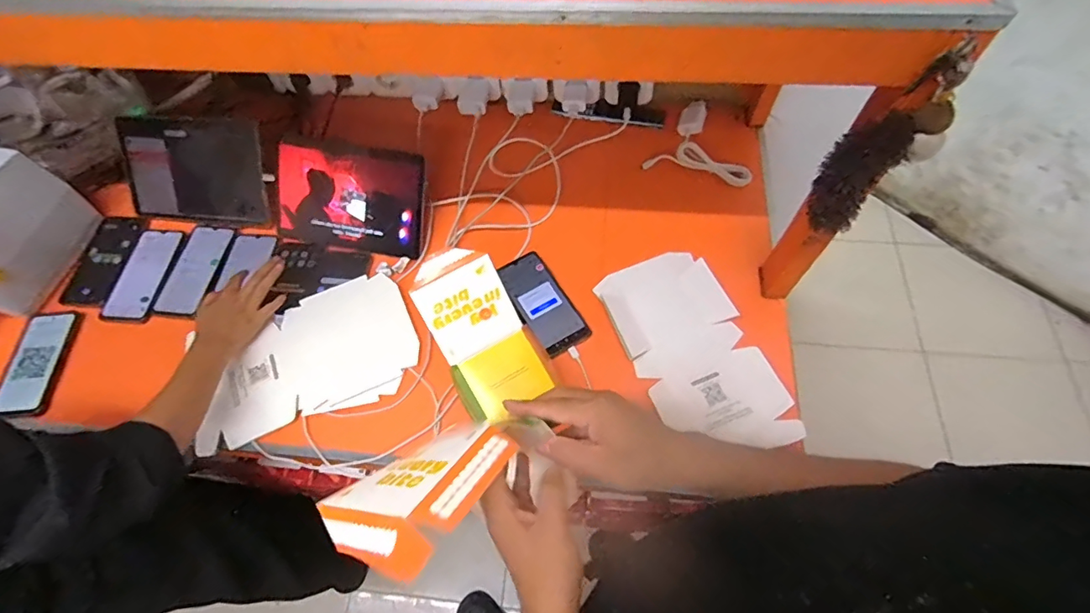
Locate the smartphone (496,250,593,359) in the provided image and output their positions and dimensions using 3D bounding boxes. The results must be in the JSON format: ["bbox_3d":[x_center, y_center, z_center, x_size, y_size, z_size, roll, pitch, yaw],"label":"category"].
[{"bbox_3d":[-0.006,-0.010,0.753,0.076,0.012,0.177,-29,65,-11],"label":"smartphone"}]

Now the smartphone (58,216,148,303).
[{"bbox_3d":[-0.758,-0.081,0.850,0.087,0.009,0.175,4,63,5],"label":"smartphone"}]

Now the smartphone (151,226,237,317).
[{"bbox_3d":[-0.578,-0.063,0.822,0.088,0.010,0.163,5,63,6],"label":"smartphone"}]

